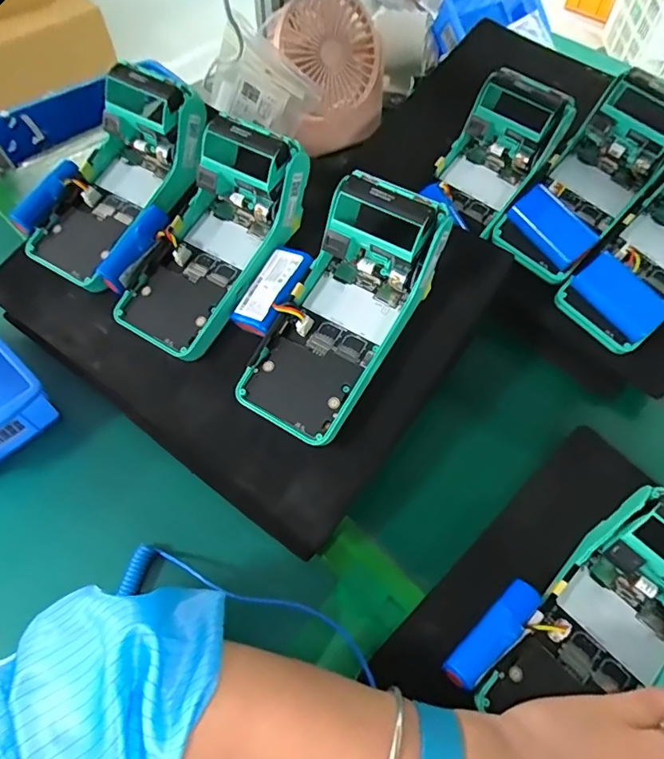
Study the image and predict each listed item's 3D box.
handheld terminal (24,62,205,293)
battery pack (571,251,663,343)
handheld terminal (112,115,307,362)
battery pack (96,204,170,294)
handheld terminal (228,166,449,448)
[{"bbox_3d":[-0.167,-0.153,0.378,0.092,0.059,0.169,30,88,15],"label":"handheld terminal"},{"bbox_3d":[0.222,-0.063,0.372,0.038,0.018,0.066,-43,78,11],"label":"battery pack"},{"bbox_3d":[-0.087,-0.099,0.351,0.079,0.053,0.166,31,91,15],"label":"handheld terminal"},{"bbox_3d":[-0.144,-0.098,0.351,0.022,0.025,0.069,30,80,15],"label":"battery pack"},{"bbox_3d":[0.007,-0.043,0.324,0.077,0.062,0.169,29,89,14],"label":"handheld terminal"}]

